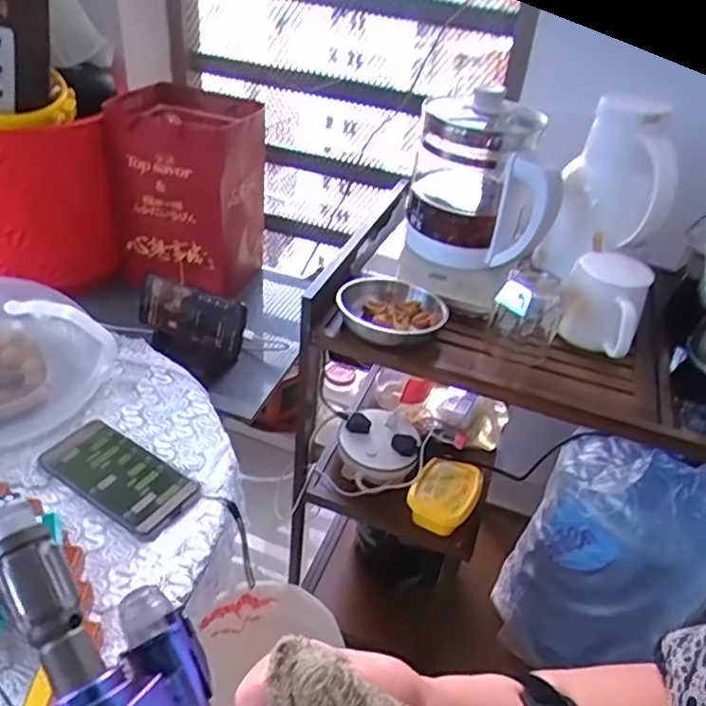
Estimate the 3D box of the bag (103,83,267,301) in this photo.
[{"bbox_3d":[-0.228,-0.228,0.887,0.190,0.267,0.135,5,37,-1],"label":"bag"}]

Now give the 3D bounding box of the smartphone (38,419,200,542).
[{"bbox_3d":[-0.222,0.113,0.598,0.151,0.011,0.071,24,40,22],"label":"smartphone"}]

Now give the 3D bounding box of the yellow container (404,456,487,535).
[{"bbox_3d":[0.118,0.181,0.810,0.080,0.044,0.100,22,40,20],"label":"yellow container"}]

